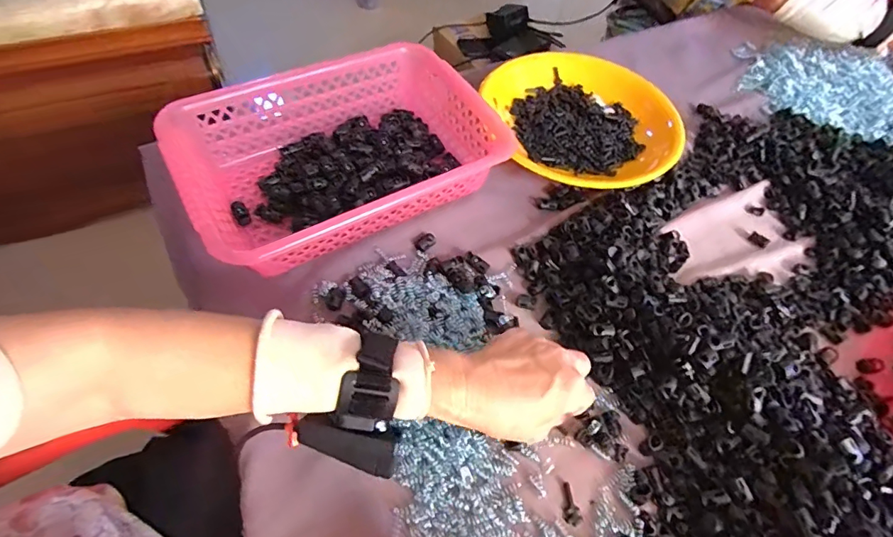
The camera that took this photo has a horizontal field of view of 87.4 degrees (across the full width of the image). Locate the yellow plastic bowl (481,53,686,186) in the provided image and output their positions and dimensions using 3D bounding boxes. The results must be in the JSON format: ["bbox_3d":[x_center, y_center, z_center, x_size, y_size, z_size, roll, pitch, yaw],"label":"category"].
[{"bbox_3d":[0.163,-0.181,0.572,0.200,0.048,0.229,-11,57,-11],"label":"yellow plastic bowl"}]

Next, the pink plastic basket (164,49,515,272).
[{"bbox_3d":[-0.104,-0.116,0.487,0.306,0.079,0.212,-26,61,-20],"label":"pink plastic basket"}]

